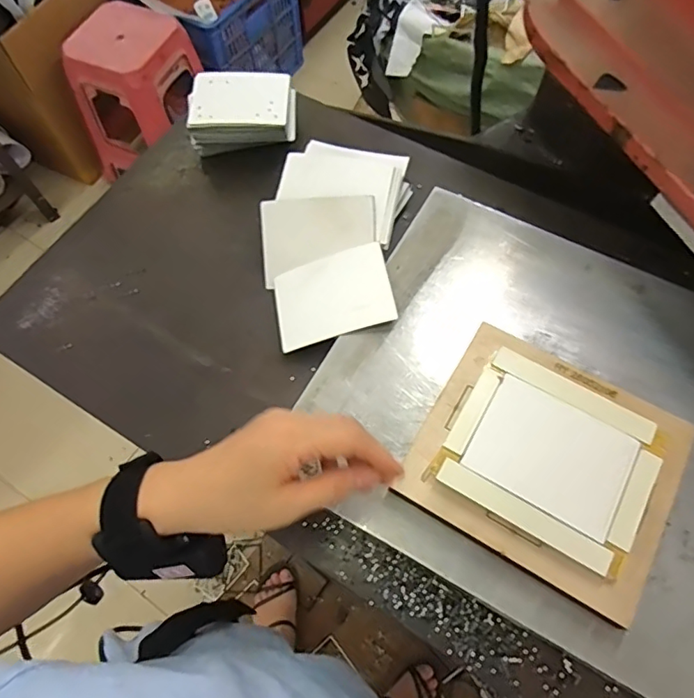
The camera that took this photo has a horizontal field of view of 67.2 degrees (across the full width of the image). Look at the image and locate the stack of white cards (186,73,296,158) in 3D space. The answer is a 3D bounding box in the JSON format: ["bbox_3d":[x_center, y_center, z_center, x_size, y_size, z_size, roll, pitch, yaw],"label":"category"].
[{"bbox_3d":[-0.111,-0.255,0.568,0.109,0.048,0.074,0,66,2],"label":"stack of white cards"}]

